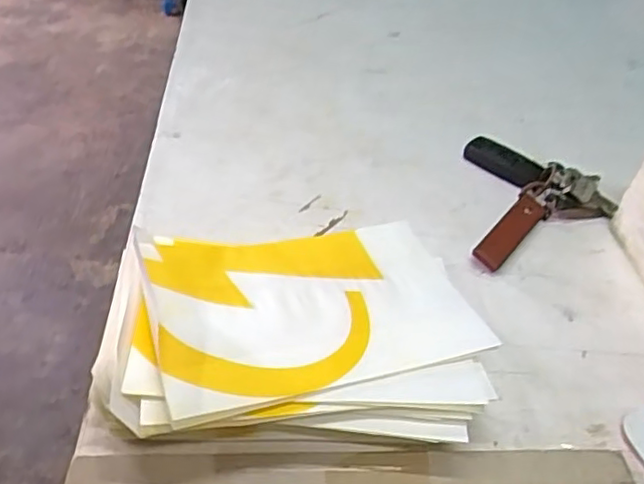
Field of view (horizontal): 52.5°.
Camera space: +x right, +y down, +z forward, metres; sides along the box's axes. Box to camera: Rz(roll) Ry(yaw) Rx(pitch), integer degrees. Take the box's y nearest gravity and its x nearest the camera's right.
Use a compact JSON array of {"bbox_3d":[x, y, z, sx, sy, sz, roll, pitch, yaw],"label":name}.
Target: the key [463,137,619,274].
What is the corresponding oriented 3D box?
[{"bbox_3d":[0.163,-0.030,0.481,0.105,0.016,0.134,6,42,2],"label":"key"}]

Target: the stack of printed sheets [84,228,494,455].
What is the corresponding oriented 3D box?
[{"bbox_3d":[-0.014,0.046,0.361,0.197,0.050,0.147,0,42,-5],"label":"stack of printed sheets"}]

